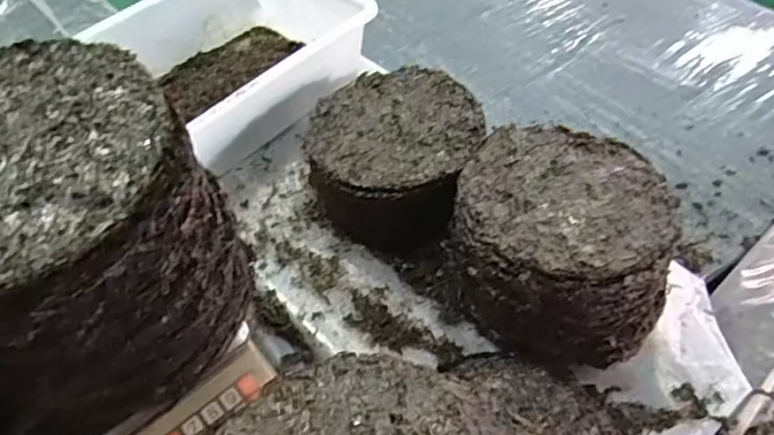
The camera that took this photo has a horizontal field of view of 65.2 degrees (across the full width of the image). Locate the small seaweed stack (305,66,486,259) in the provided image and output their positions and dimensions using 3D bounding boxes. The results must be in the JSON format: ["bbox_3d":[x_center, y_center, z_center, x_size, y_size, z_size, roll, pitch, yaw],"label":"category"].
[{"bbox_3d":[0.010,-0.074,0.706,0.195,0.102,0.209,6,51,6],"label":"small seaweed stack"}]

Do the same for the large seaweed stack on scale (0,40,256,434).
[{"bbox_3d":[-0.227,0.015,0.431,0.210,0.176,0.215,-32,57,-22],"label":"large seaweed stack on scale"}]

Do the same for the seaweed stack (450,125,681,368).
[{"bbox_3d":[0.164,0.022,0.599,0.193,0.116,0.208,2,51,3],"label":"seaweed stack"}]

